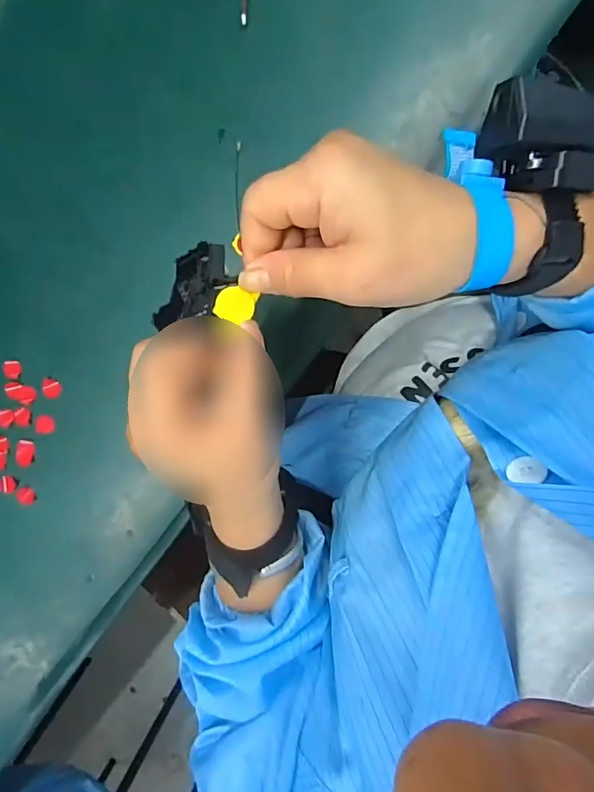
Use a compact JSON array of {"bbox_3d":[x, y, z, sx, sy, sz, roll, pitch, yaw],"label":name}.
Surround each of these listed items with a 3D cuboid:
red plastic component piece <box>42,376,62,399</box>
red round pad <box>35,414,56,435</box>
[{"bbox_3d":[-0.210,-0.007,0.438,0.016,0.004,0.018,-7,96,8],"label":"red plastic component piece"},{"bbox_3d":[-0.219,0.025,0.445,0.018,0.004,0.017,1,97,7],"label":"red round pad"}]

